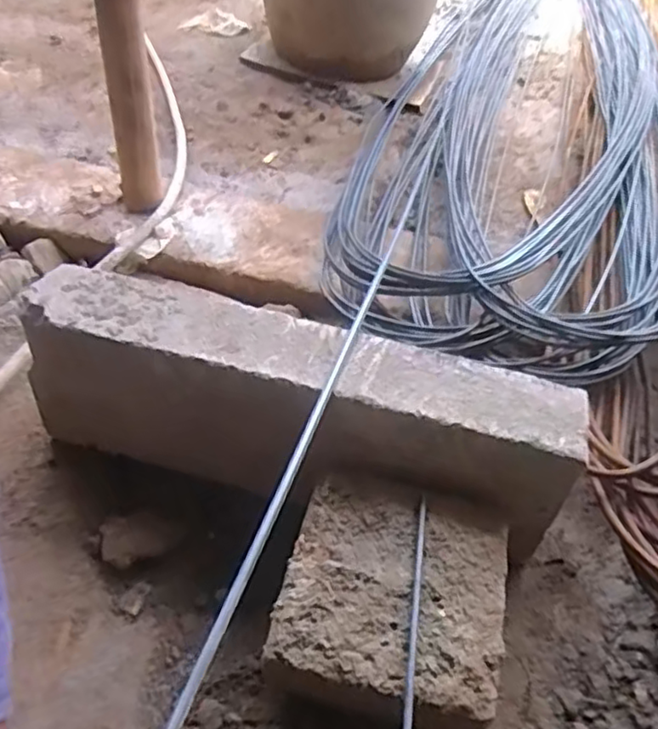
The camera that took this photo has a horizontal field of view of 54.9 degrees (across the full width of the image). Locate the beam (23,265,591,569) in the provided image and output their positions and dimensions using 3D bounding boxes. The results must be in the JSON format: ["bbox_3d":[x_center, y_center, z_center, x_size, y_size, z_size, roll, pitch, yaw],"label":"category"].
[{"bbox_3d":[-0.042,0.060,0.712,0.588,0.192,0.124,14,46,7],"label":"beam"}]

